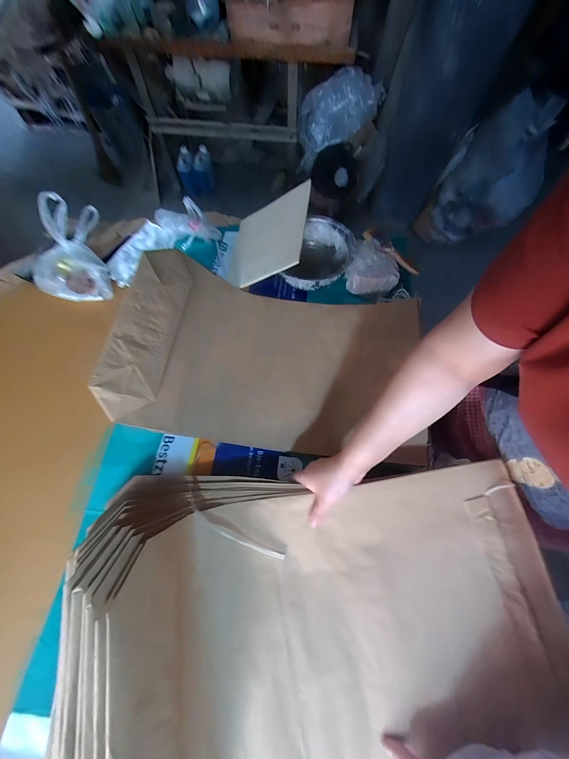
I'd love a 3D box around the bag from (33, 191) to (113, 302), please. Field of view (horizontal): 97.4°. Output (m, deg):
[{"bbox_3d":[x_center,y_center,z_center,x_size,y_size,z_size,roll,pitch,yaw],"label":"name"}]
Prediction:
[{"bbox_3d":[-0.591,-0.344,0.653,0.196,0.150,0.237,-16,72,-7],"label":"bag"}]

